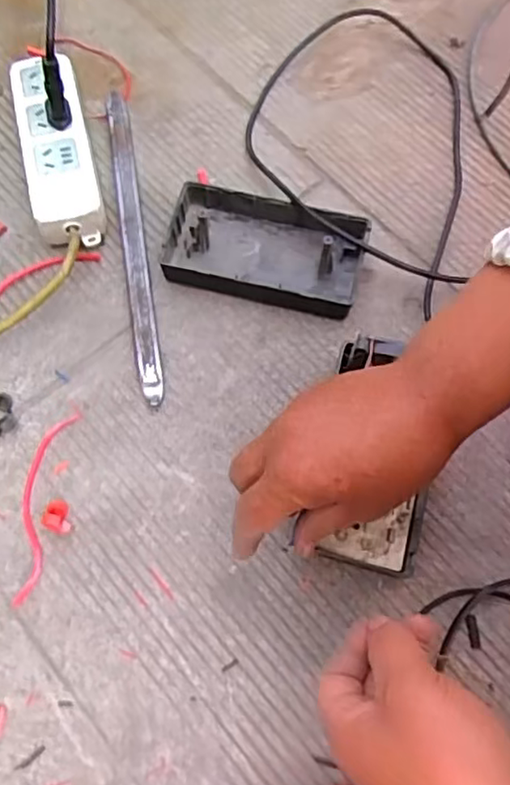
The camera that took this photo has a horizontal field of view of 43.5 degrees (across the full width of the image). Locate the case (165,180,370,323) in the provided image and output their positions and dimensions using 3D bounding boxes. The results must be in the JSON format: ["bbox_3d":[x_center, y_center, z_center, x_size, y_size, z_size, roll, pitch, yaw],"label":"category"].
[{"bbox_3d":[0.008,-0.112,0.505,0.150,0.031,0.085,15,71,4],"label":"case"}]

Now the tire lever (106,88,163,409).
[{"bbox_3d":[-0.099,-0.130,0.518,0.019,0.012,0.288,-8,71,-5],"label":"tire lever"}]

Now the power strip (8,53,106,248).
[{"bbox_3d":[-0.163,-0.201,0.530,0.054,0.040,0.172,-14,72,-6],"label":"power strip"}]

